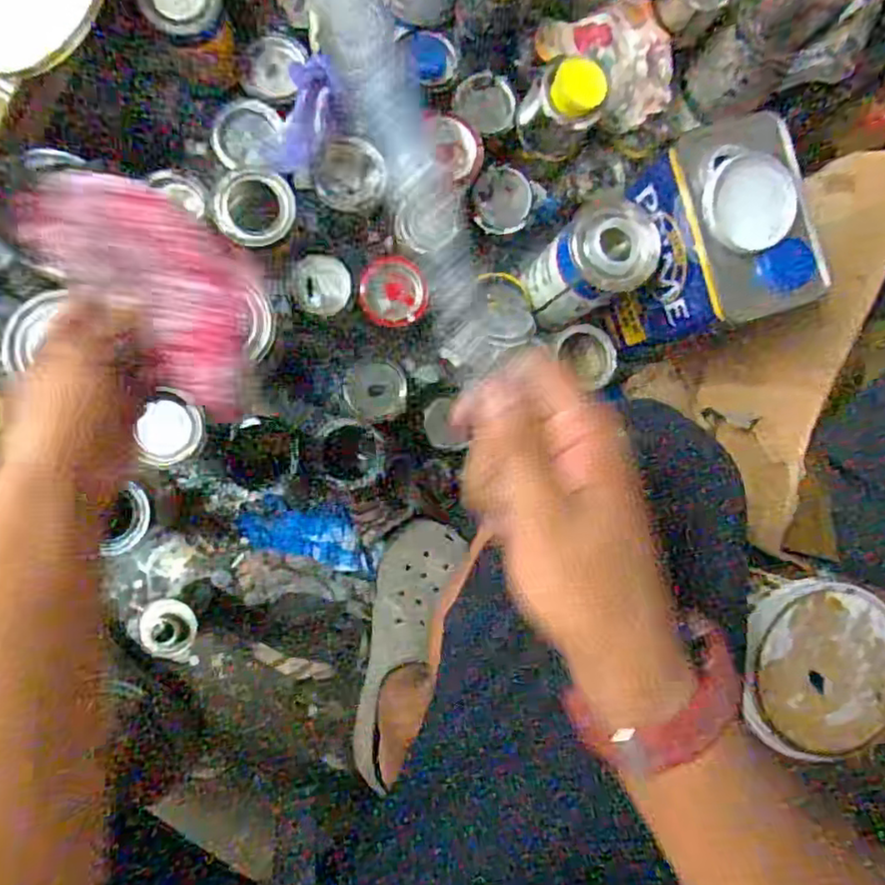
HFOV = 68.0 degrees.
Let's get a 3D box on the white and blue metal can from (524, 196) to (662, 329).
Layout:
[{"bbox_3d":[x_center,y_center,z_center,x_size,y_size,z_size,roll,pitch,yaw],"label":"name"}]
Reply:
[{"bbox_3d":[0.143,-0.174,0.653,0.090,0.135,0.082,-23,92,-8],"label":"white and blue metal can"}]

